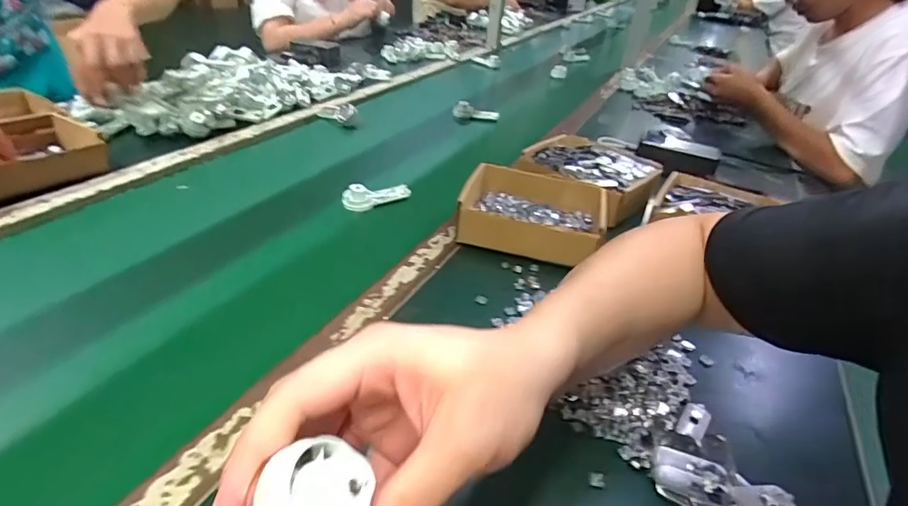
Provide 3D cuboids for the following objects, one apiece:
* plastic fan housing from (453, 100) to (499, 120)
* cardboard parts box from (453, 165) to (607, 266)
[{"bbox_3d":[0.045,-0.291,0.970,0.094,0.029,0.032,8,34,3],"label":"plastic fan housing"},{"bbox_3d":[0.100,-0.049,0.590,0.173,0.059,0.148,10,34,6],"label":"cardboard parts box"}]

